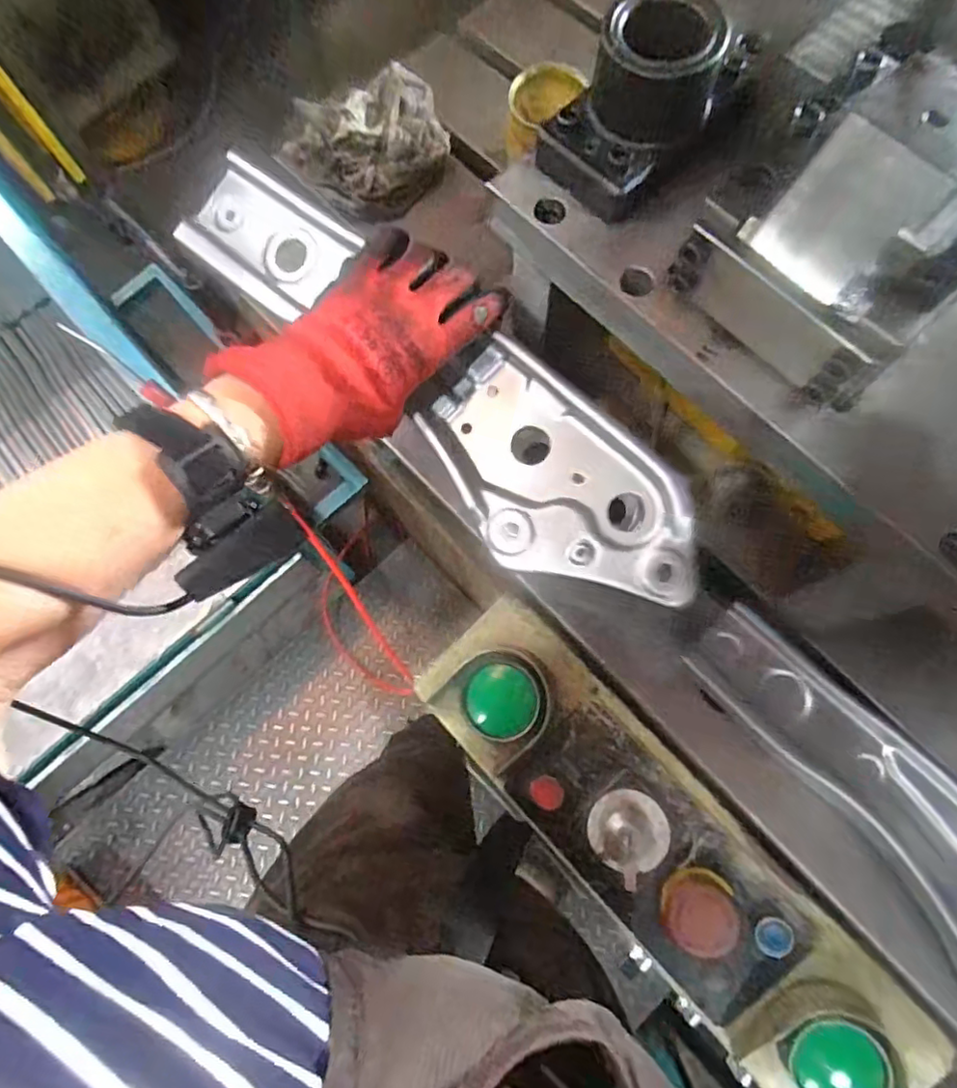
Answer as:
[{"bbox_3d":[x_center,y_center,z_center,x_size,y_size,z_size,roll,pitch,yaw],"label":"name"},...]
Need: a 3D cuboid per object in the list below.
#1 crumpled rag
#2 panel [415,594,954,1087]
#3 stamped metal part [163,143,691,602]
[{"bbox_3d":[-0.122,-0.446,0.690,0.171,0.049,0.162,-24,75,-5],"label":"crumpled rag"},{"bbox_3d":[0.151,0.261,0.541,0.137,0.072,0.495,-43,77,-9],"label":"panel"},{"bbox_3d":[-0.036,-0.113,0.423,0.429,0.026,0.105,41,80,10],"label":"stamped metal part"}]

